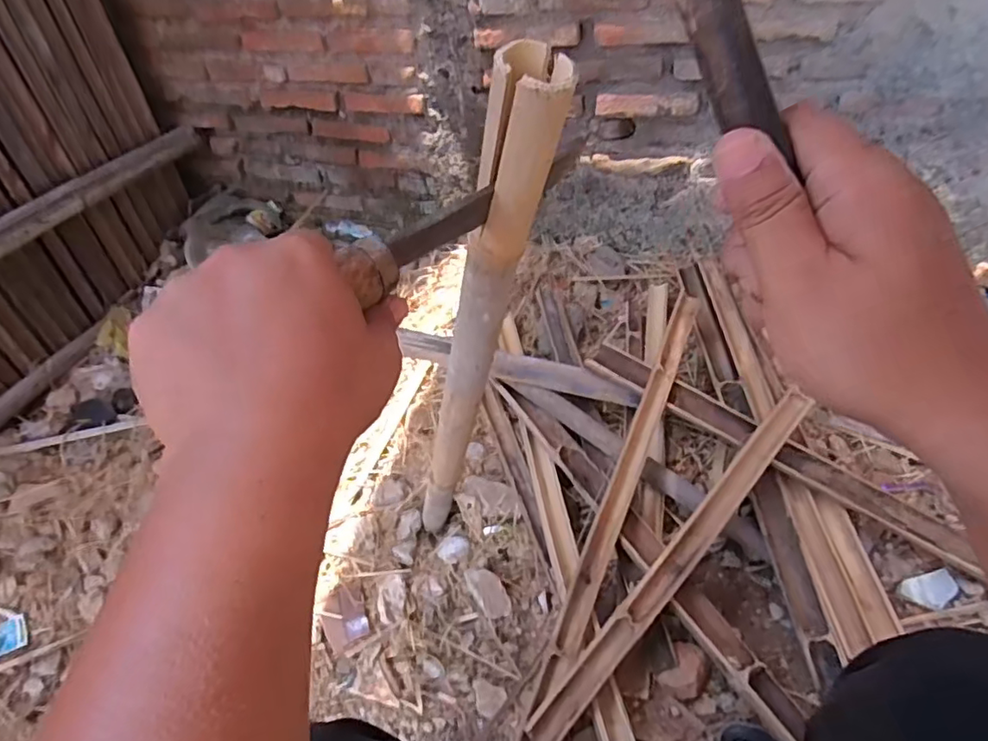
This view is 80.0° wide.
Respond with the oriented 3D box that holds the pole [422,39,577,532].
[{"bbox_3d":[-0.037,0.034,0.619,0.041,0.748,0.048,-28,68,-24],"label":"pole"}]

